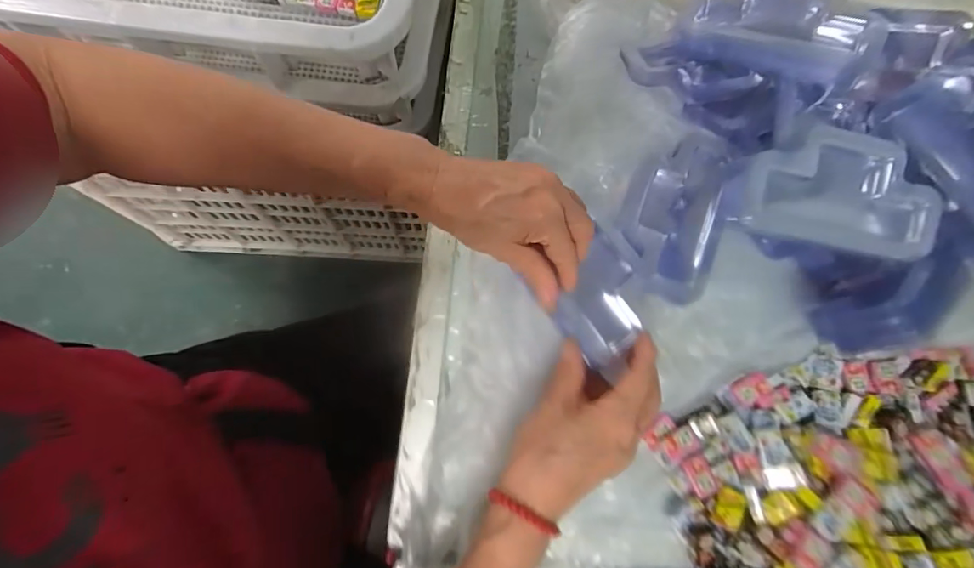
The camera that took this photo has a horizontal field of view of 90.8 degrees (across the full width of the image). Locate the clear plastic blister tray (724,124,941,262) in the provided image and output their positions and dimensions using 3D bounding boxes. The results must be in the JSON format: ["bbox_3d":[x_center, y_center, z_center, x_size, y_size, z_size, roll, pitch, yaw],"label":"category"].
[{"bbox_3d":[0.241,-0.065,0.331,0.143,0.027,0.077,11,76,0],"label":"clear plastic blister tray"}]

